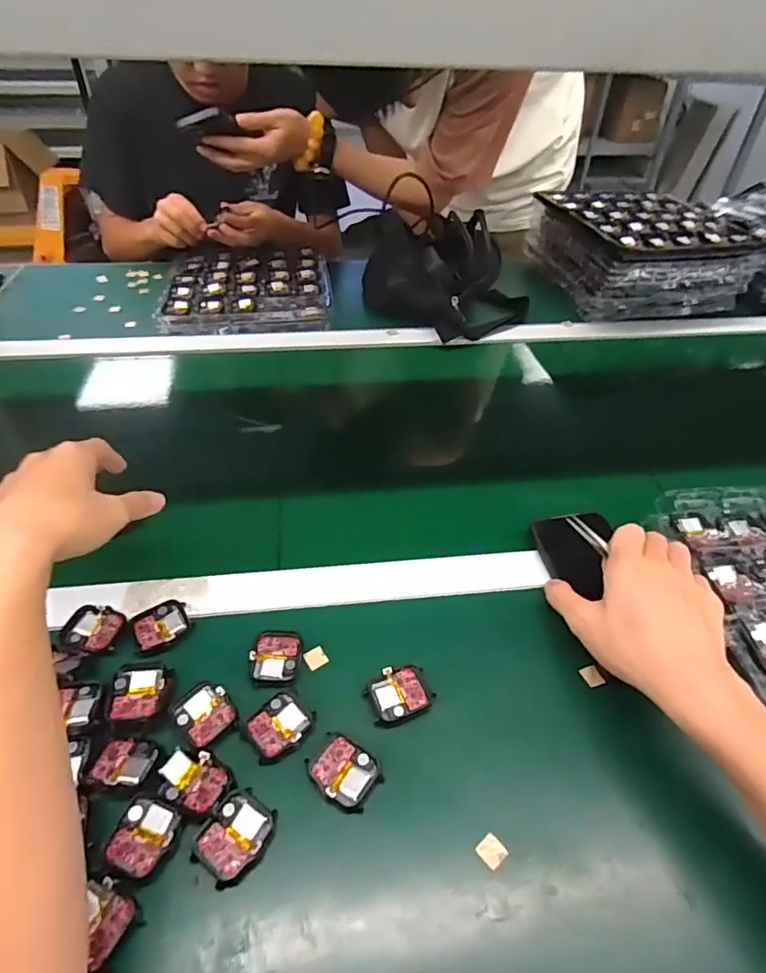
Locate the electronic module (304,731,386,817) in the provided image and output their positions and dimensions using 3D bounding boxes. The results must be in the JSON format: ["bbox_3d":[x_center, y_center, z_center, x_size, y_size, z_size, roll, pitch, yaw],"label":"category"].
[{"bbox_3d":[-0.026,0.192,0.363,0.047,0.013,0.039,29,50,25],"label":"electronic module"}]

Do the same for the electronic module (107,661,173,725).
[{"bbox_3d":[-0.175,0.148,0.388,0.039,0.013,0.041,-5,44,-8],"label":"electronic module"}]

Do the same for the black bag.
[{"bbox_3d":[0.093,-0.340,0.861,0.248,0.116,0.208,33,51,28],"label":"black bag"}]

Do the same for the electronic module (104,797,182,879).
[{"bbox_3d":[-0.149,0.214,0.329,0.035,0.005,0.039,17,46,15],"label":"electronic module"}]

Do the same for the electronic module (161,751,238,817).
[{"bbox_3d":[-0.123,0.192,0.351,0.043,0.011,0.034,27,49,24],"label":"electronic module"}]

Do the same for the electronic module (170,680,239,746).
[{"bbox_3d":[-0.128,0.162,0.385,0.035,0.004,0.040,-30,53,-30],"label":"electronic module"}]

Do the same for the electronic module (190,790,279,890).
[{"bbox_3d":[-0.092,0.217,0.333,0.038,0.006,0.045,23,47,20],"label":"electronic module"}]

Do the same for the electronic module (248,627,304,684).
[{"bbox_3d":[-0.083,0.132,0.419,0.037,0.006,0.045,-2,44,-4],"label":"electronic module"}]

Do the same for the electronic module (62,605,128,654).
[{"bbox_3d":[-0.230,0.114,0.428,0.043,0.007,0.039,7,44,4],"label":"electronic module"}]

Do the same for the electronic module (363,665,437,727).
[{"bbox_3d":[0.012,0.154,0.400,0.046,0.008,0.036,-15,46,-17],"label":"electronic module"}]

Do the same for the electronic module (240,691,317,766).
[{"bbox_3d":[-0.074,0.168,0.382,0.044,0.004,0.038,-26,50,-26],"label":"electronic module"}]

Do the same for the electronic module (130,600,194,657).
[{"bbox_3d":[-0.179,0.111,0.432,0.043,0.006,0.043,-22,49,-23],"label":"electronic module"}]

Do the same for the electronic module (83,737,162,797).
[{"bbox_3d":[-0.174,0.182,0.355,0.043,0.008,0.033,0,44,-2],"label":"electronic module"}]

